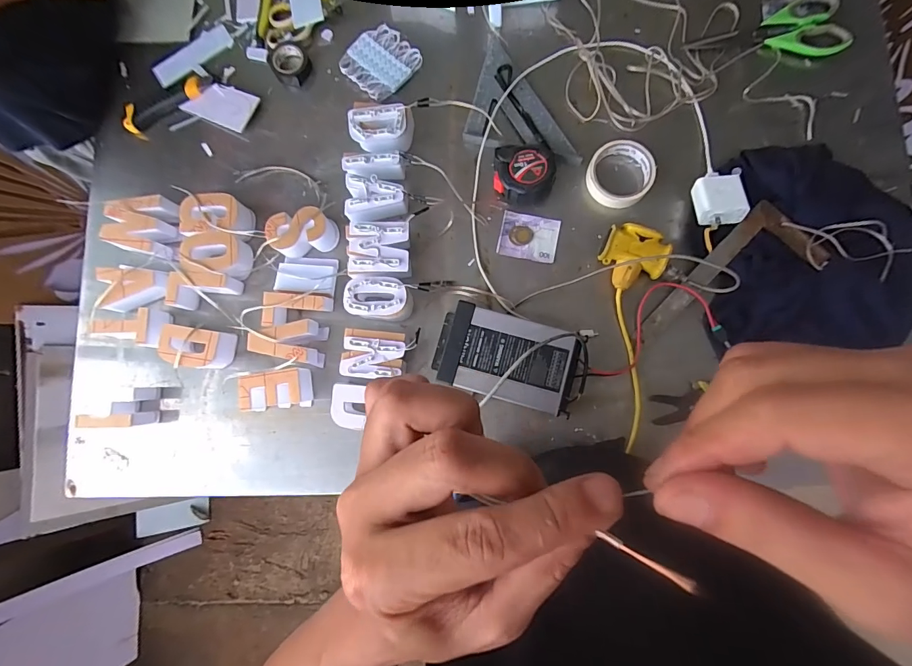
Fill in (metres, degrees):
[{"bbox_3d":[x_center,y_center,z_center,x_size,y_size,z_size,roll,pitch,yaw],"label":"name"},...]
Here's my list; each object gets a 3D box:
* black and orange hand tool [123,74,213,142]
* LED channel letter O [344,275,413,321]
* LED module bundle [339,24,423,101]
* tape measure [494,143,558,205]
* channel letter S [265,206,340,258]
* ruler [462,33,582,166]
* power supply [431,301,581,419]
[{"bbox_3d":[-0.455,-0.366,0.658,0.151,0.015,0.049,-36,82,-1],"label":"black and orange hand tool"},{"bbox_3d":[-0.106,-0.044,0.579,0.089,0.049,0.060,5,83,5],"label":"LED channel letter O"},{"bbox_3d":[-0.118,-0.421,0.648,0.101,0.009,0.099,43,88,8],"label":"LED module bundle"},{"bbox_3d":[0.098,-0.228,0.597,0.088,0.035,0.085,-2,83,4],"label":"tape measure"},{"bbox_3d":[-0.218,-0.142,0.604,0.095,0.052,0.058,-17,82,2],"label":"channel letter S"},{"bbox_3d":[0.069,-0.329,0.626,0.127,0.022,0.235,-29,81,0],"label":"ruler"},{"bbox_3d":[0.068,0.035,0.557,0.194,0.050,0.111,16,84,4],"label":"power supply"}]

